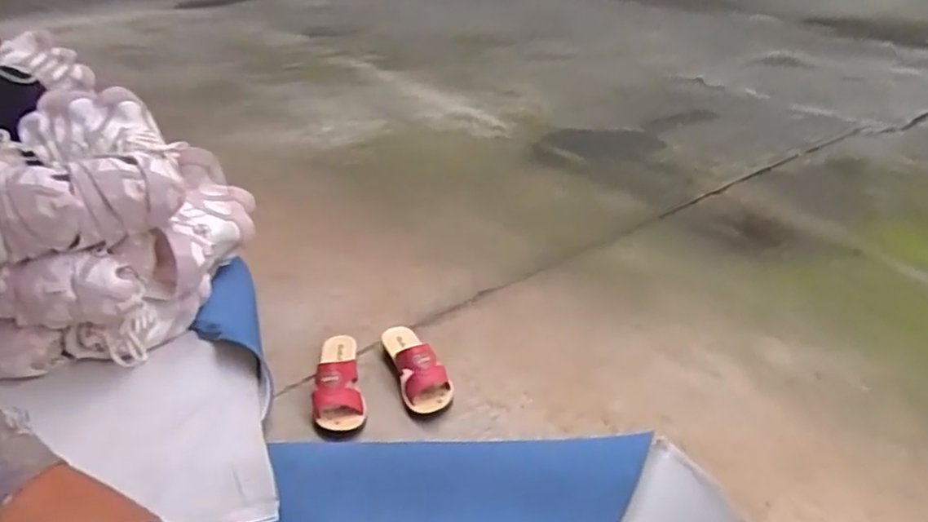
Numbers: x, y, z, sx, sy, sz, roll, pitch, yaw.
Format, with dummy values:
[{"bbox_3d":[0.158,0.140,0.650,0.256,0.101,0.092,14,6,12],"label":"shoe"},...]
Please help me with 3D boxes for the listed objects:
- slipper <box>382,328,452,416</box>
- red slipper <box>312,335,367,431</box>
[{"bbox_3d":[-0.094,0.178,1.147,0.078,0.073,0.209,-14,36,-22],"label":"slipper"},{"bbox_3d":[-0.226,0.200,1.120,0.082,0.072,0.210,-7,34,-12],"label":"red slipper"}]

